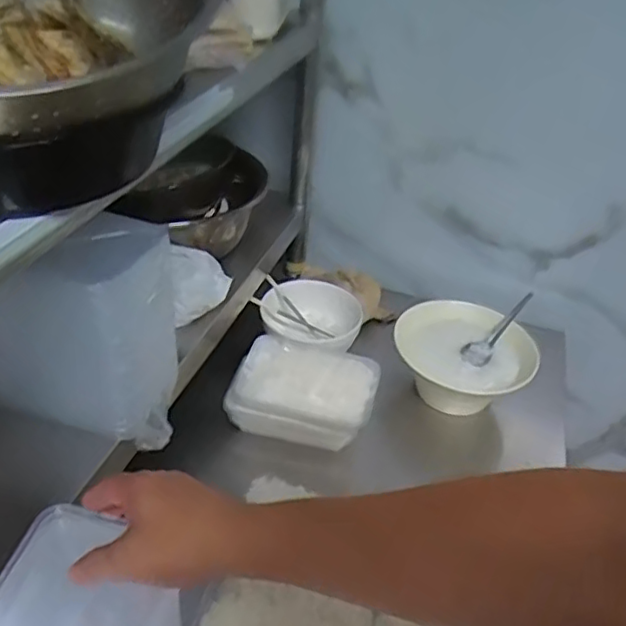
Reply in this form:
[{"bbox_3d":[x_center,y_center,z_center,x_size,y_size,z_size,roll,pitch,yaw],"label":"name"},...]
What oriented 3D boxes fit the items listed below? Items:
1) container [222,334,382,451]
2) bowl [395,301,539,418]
[{"bbox_3d":[-0.012,0.106,0.825,0.178,0.082,0.111,14,37,9],"label":"container"},{"bbox_3d":[0.207,0.073,0.919,0.195,0.100,0.170,-16,43,-28],"label":"bowl"}]

